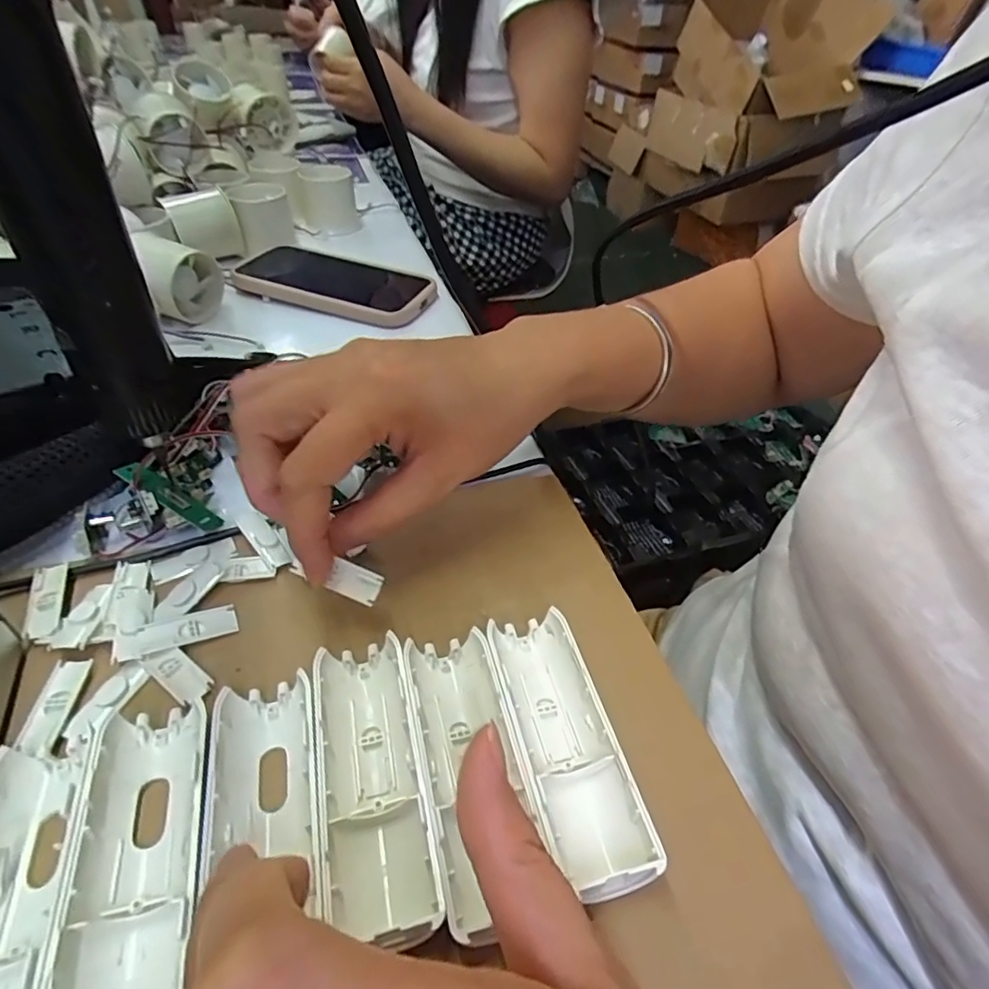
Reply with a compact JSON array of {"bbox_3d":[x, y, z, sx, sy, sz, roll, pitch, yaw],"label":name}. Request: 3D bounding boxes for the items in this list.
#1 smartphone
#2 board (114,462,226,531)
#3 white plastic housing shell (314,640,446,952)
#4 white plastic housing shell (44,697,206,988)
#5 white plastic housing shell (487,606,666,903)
[{"bbox_3d":[-0.131,-0.177,0.468,0.166,0.012,0.090,21,45,18],"label":"smartphone"},{"bbox_3d":[-0.152,0.001,0.268,0.053,0.008,0.011,31,47,5],"label":"board"},{"bbox_3d":[-0.041,0.091,0.190,0.032,0.015,0.097,-9,44,-13],"label":"white plastic housing shell"},{"bbox_3d":[-0.104,0.107,0.167,0.032,0.015,0.094,-10,44,-14],"label":"white plastic housing shell"},{"bbox_3d":[0.024,0.085,0.202,0.032,0.015,0.095,-10,44,-14],"label":"white plastic housing shell"}]

